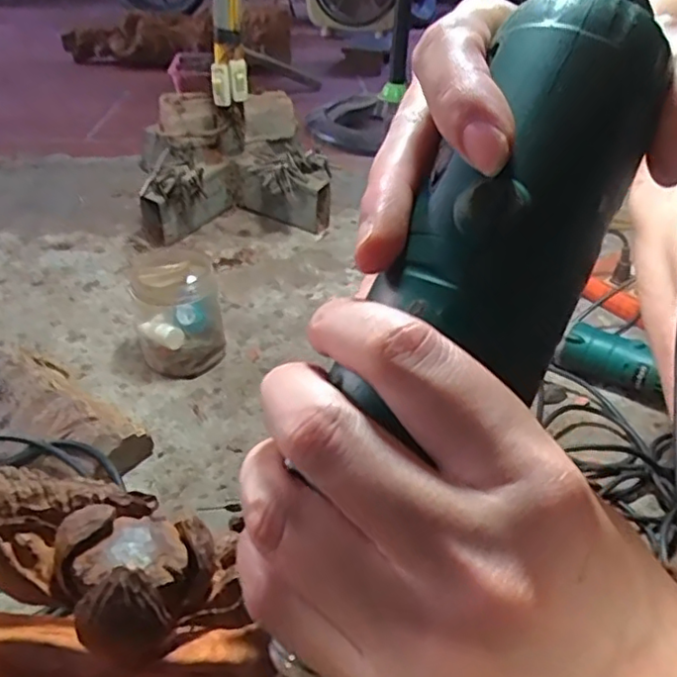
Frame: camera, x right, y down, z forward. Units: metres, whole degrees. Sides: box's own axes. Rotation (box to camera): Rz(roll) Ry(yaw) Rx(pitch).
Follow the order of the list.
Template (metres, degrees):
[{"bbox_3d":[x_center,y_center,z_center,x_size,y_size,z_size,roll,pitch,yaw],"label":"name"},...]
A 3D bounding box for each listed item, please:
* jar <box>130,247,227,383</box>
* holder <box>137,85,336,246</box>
[{"bbox_3d":[-0.183,-0.021,0.735,0.093,0.116,0.076,-6,35,-14],"label":"jar"},{"bbox_3d":[-0.175,-0.290,1.069,0.288,0.194,0.233,-3,34,-9],"label":"holder"}]

